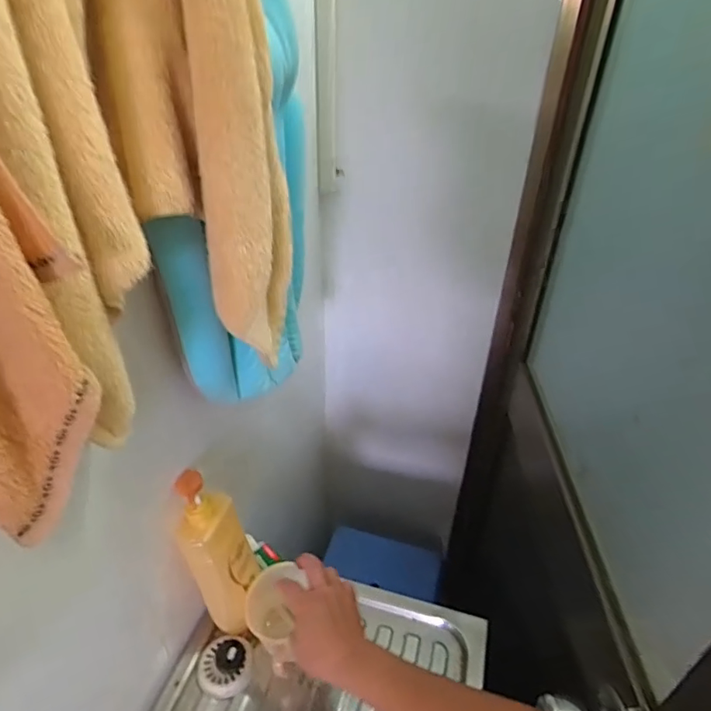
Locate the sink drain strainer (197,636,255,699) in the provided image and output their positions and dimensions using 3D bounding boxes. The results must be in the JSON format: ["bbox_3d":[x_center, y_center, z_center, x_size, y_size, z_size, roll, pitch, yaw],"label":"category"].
[{"bbox_3d":[-0.173,0.398,0.654,0.073,0.049,0.069,1,35,-1],"label":"sink drain strainer"}]

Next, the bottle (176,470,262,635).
[{"bbox_3d":[-0.174,0.252,0.641,0.082,0.242,0.074,6,35,6],"label":"bottle"}]

